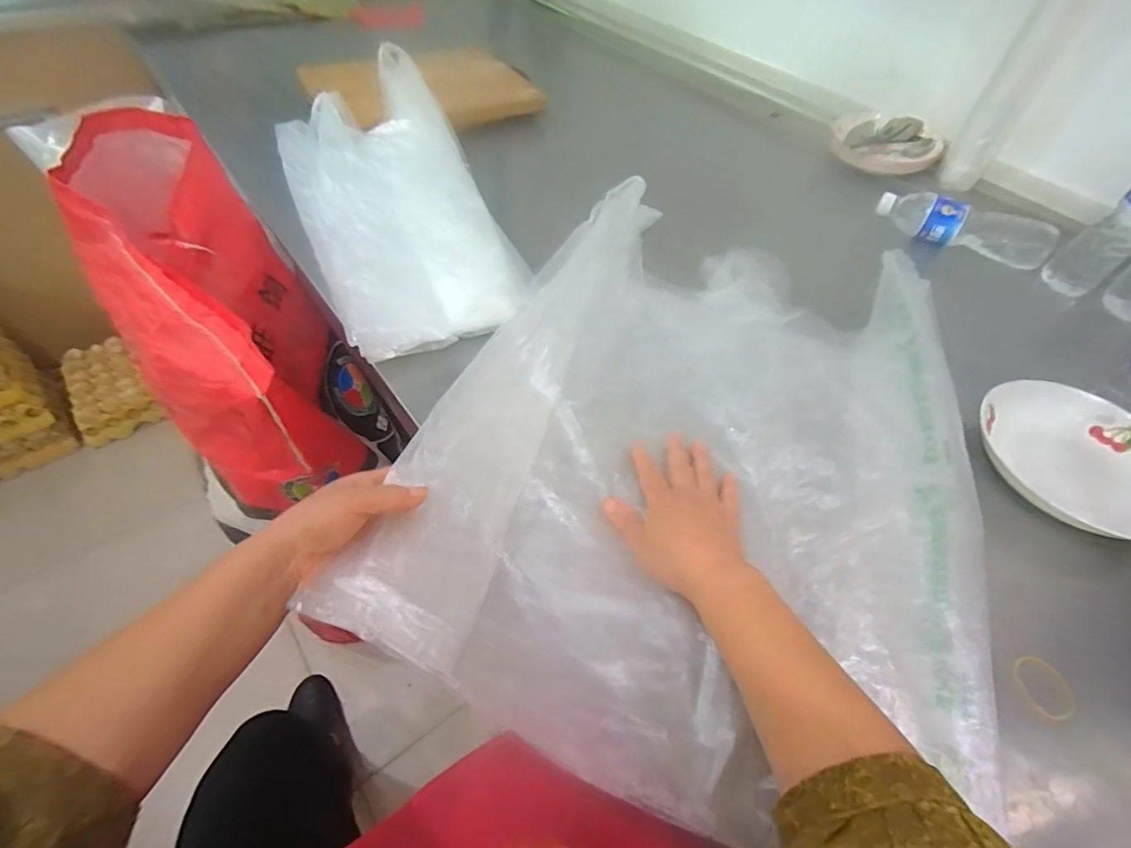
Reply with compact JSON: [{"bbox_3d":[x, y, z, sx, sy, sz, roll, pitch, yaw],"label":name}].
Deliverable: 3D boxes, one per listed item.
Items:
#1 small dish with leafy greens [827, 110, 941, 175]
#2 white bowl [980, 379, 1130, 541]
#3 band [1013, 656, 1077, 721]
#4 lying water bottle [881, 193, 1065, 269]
[{"bbox_3d":[0.537,-0.474,0.868,0.173,0.043,0.144,29,55,18],"label":"small dish with leafy greens"},{"bbox_3d":[0.504,0.032,0.513,0.188,0.043,0.188,2,51,-3],"label":"white bowl"},{"bbox_3d":[0.357,0.196,0.383,0.042,0.007,0.043,2,51,-3],"label":"band"},{"bbox_3d":[0.574,-0.279,0.741,0.232,0.058,0.067,19,52,10],"label":"lying water bottle"}]

